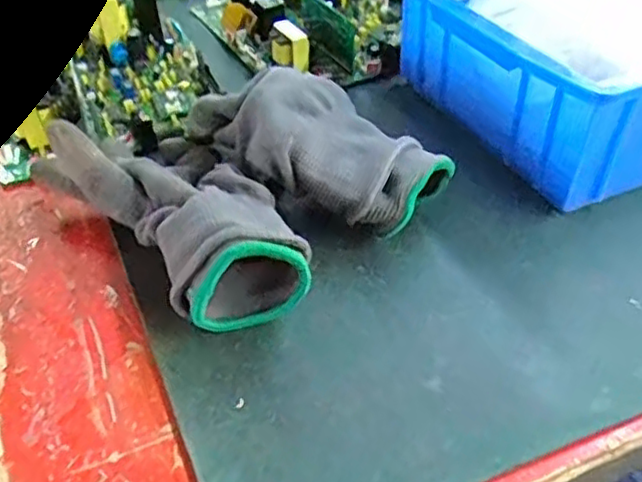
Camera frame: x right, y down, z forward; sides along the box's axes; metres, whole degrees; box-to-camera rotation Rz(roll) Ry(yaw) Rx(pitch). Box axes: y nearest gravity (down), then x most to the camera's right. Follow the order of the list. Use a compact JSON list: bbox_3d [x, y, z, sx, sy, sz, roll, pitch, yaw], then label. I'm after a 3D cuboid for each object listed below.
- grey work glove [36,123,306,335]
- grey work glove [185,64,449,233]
[{"bbox_3d":[-0.076,-0.023,0.367,0.087,0.055,0.193,-32,51,-30],"label":"grey work glove"},{"bbox_3d":[-0.002,-0.055,0.390,0.151,0.067,0.079,21,46,22],"label":"grey work glove"}]

